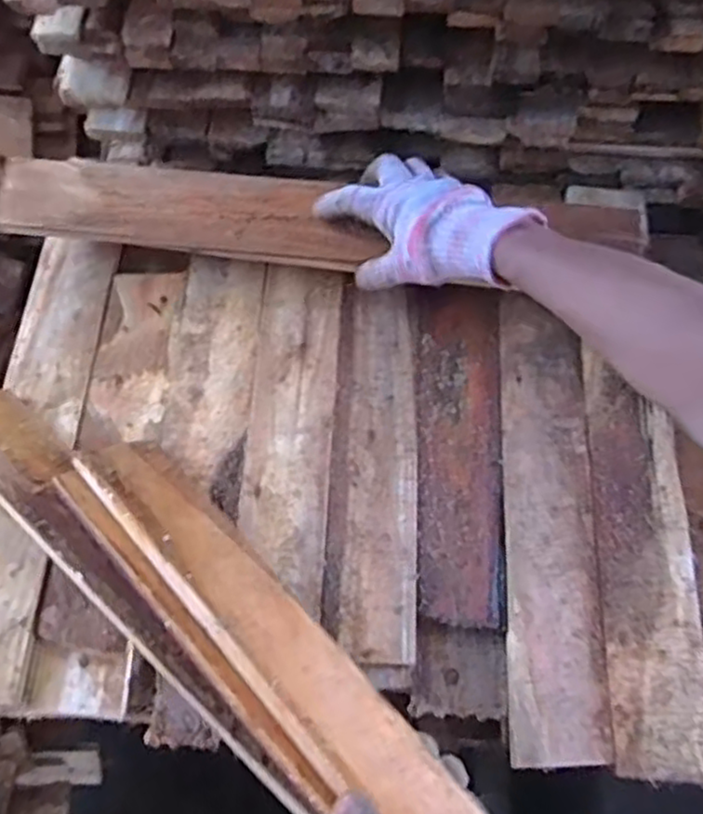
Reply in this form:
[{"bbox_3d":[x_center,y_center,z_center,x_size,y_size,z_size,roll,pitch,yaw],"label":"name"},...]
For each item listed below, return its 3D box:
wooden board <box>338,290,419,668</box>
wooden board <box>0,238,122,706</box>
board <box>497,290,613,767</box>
[{"bbox_3d":[0.022,0.042,0.588,0.062,0.008,0.311,1,68,0],"label":"wooden board"},{"bbox_3d":[-0.267,0.029,0.597,0.074,0.016,0.397,3,68,1],"label":"wooden board"},{"bbox_3d":[0.157,0.078,0.574,0.072,0.010,0.366,3,68,1],"label":"board"}]

